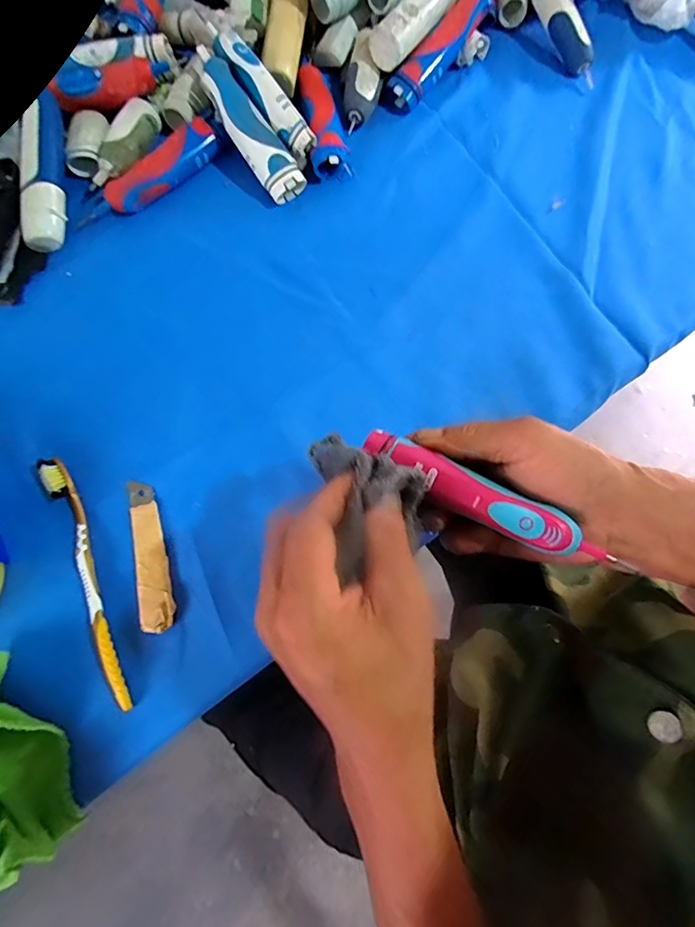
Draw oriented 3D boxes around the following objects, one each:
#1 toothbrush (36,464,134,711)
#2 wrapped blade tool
[{"bbox_3d":[-0.183,0.080,0.332,0.016,0.013,0.183,-23,77,-8],"label":"toothbrush"},{"bbox_3d":[-0.143,0.065,0.341,0.024,0.008,0.108,-12,76,-5],"label":"wrapped blade tool"}]

